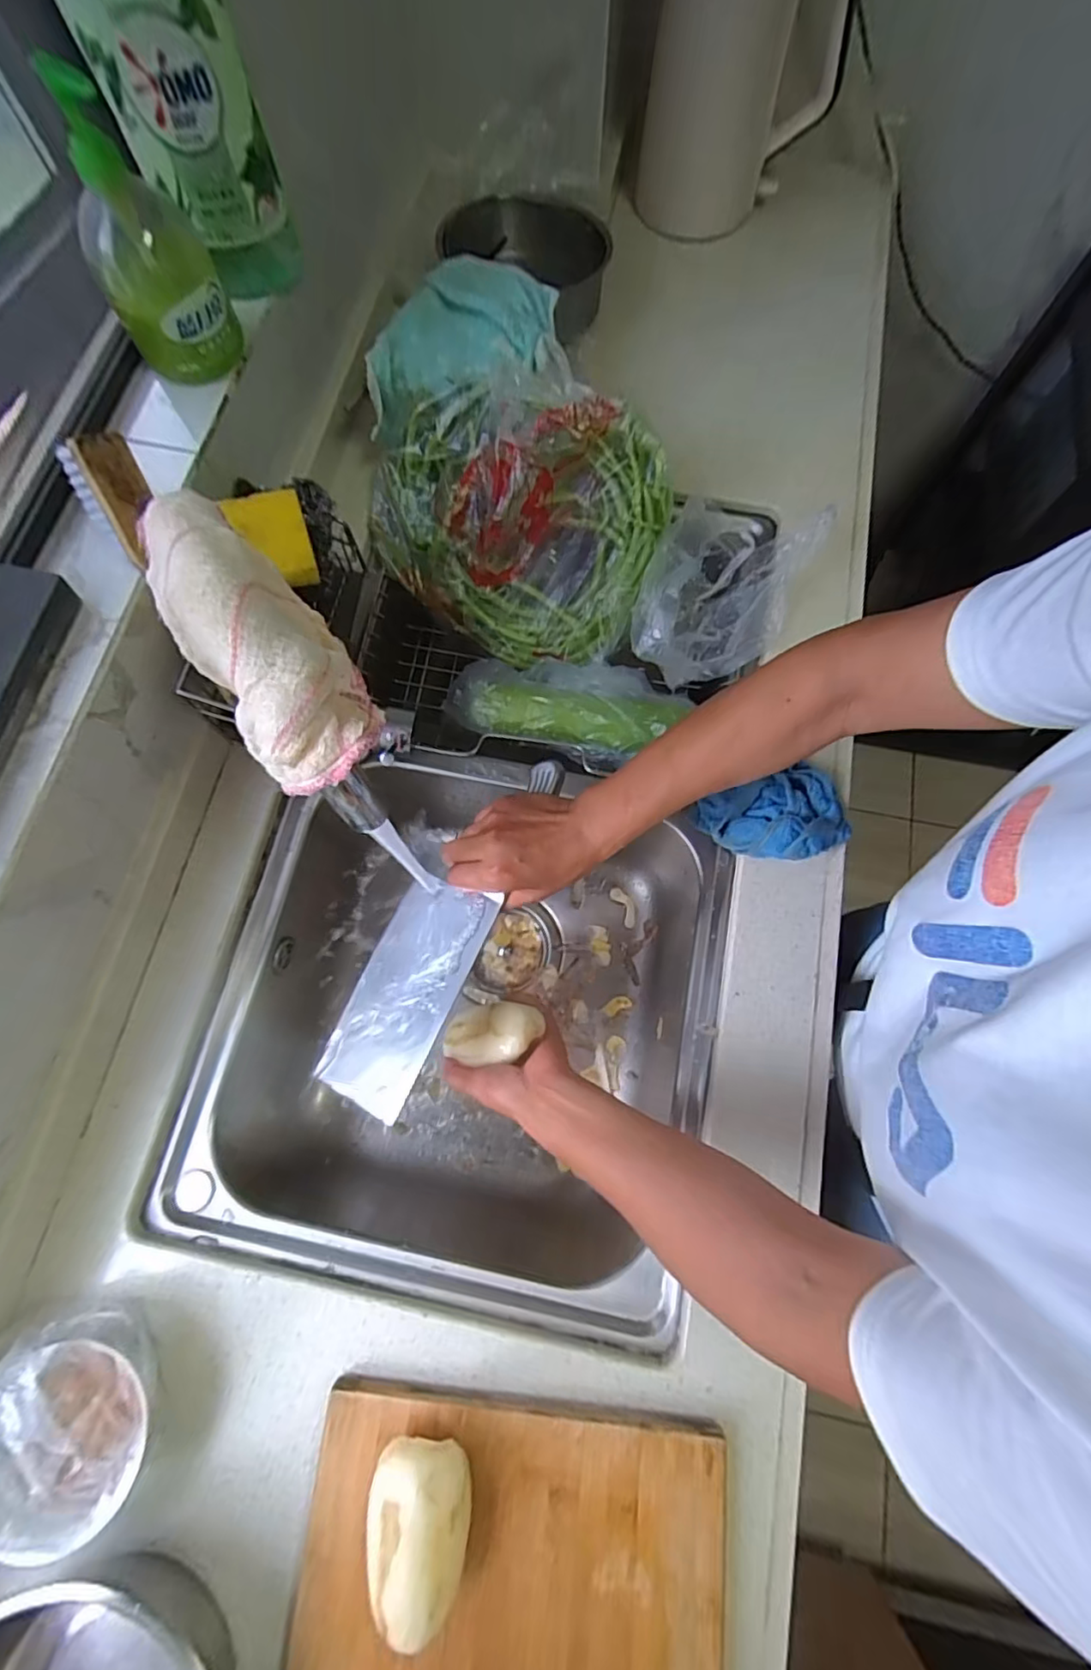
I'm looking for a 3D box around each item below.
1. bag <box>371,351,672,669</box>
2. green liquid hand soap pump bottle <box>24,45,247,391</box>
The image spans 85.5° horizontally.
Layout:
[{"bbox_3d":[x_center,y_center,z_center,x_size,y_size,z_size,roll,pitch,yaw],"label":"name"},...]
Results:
[{"bbox_3d":[-0.024,-0.323,0.606,0.298,0.112,0.263,41,117,-4],"label":"bag"},{"bbox_3d":[-0.304,-0.445,0.438,0.084,0.160,0.080,-27,76,-7],"label":"green liquid hand soap pump bottle"}]

